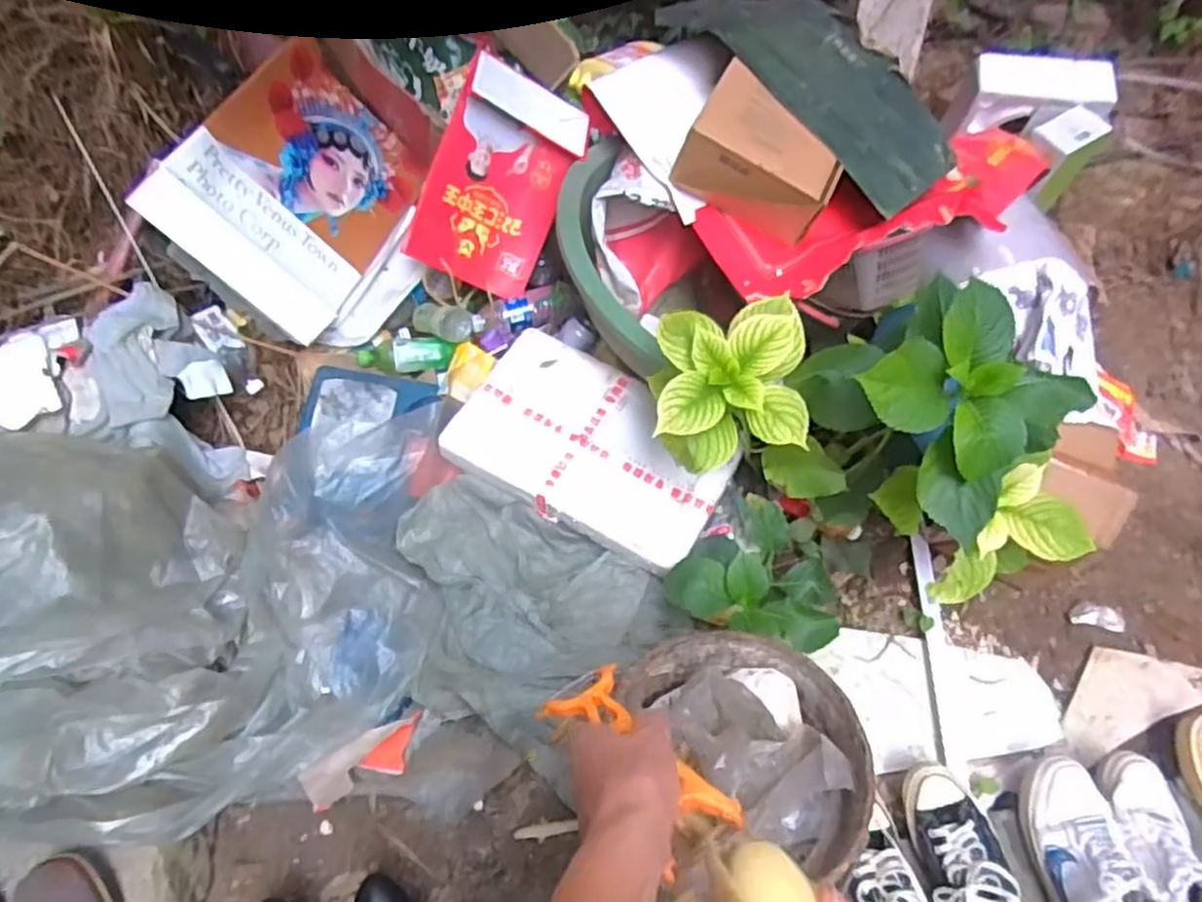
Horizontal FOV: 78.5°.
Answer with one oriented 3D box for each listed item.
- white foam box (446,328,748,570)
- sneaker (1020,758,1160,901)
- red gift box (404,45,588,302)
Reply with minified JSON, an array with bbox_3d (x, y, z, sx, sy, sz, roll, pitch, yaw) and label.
[{"bbox_3d":[-0.012,-0.002,1.248,0.447,0.056,0.284,28,65,13],"label":"white foam box"},{"bbox_3d":[0.624,0.535,0.938,0.093,0.101,0.269,0,49,-1],"label":"sneaker"},{"bbox_3d":[-0.182,-0.480,1.324,0.235,0.362,0.040,16,16,-30],"label":"red gift box"}]

